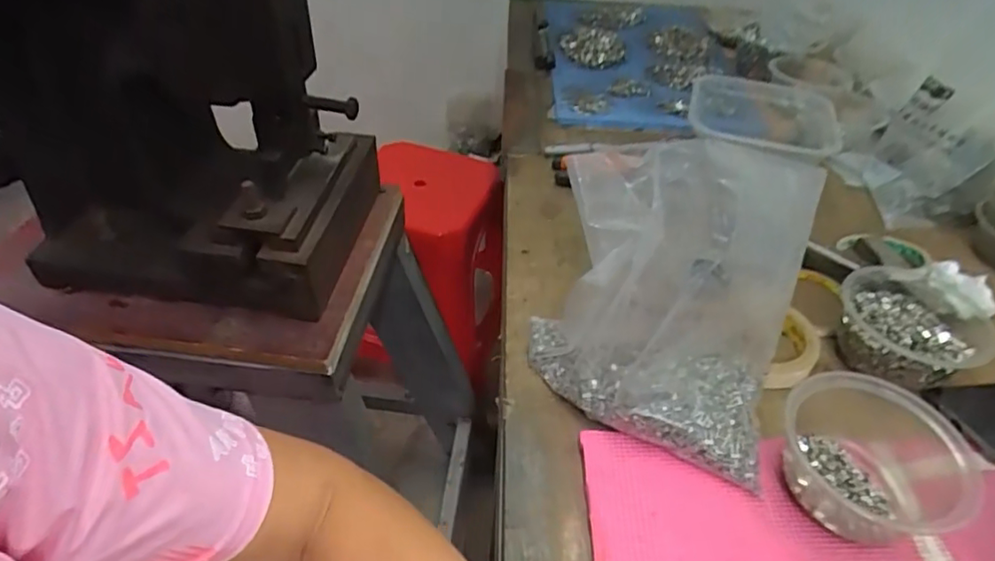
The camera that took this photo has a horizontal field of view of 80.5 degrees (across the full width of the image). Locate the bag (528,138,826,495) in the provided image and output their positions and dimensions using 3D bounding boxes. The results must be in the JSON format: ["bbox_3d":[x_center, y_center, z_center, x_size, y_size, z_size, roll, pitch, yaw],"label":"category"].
[{"bbox_3d":[0.127,0.003,0.440,0.190,0.189,0.158,20,45,19],"label":"bag"}]

